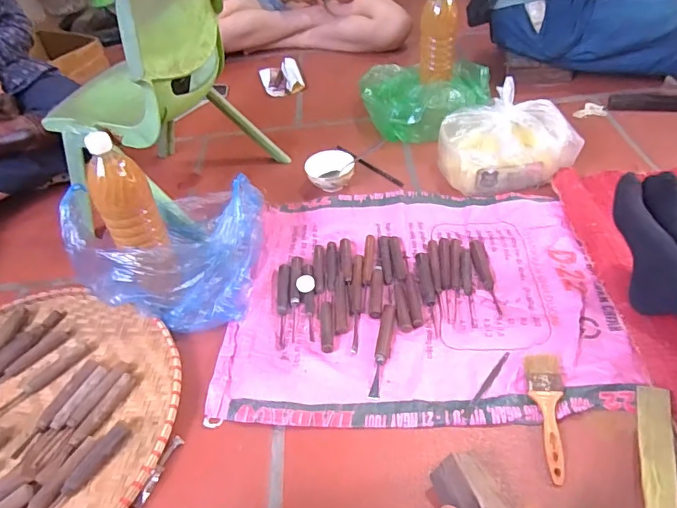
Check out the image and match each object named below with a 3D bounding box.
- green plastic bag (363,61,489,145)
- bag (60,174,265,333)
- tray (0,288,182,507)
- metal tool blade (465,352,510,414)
[{"bbox_3d":[0.225,-0.412,1.250,0.313,0.115,0.277,-5,44,0],"label":"green plastic bag"},{"bbox_3d":[-0.286,-0.020,0.858,0.290,0.164,0.261,-4,44,1],"label":"bag"},{"bbox_3d":[-0.479,0.258,0.725,0.478,0.040,0.485,17,48,21],"label":"tray"},{"bbox_3d":[0.221,0.189,0.729,0.009,0.008,0.125,28,53,29],"label":"metal tool blade"}]

